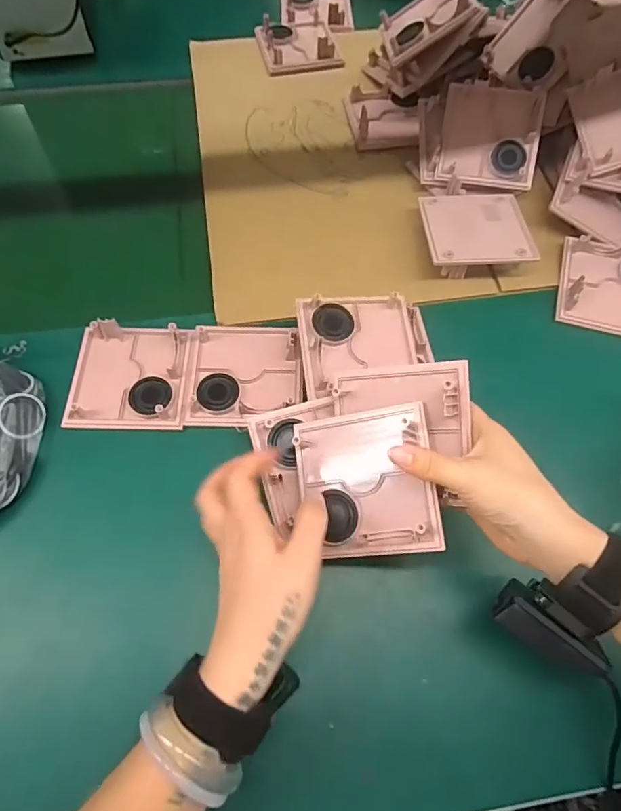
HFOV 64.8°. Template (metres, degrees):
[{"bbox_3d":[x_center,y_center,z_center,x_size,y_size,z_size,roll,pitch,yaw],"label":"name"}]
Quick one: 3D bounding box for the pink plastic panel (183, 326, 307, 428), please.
[{"bbox_3d":[-0.061,-0.030,0.460,0.106,0.021,0.098,-1,64,-1],"label":"pink plastic panel"}]

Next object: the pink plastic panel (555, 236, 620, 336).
[{"bbox_3d":[0.319,-0.124,0.508,0.108,0.019,0.101,16,65,7],"label":"pink plastic panel"}]

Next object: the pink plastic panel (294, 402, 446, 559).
[{"bbox_3d":[0.039,0.057,0.369,0.104,0.015,0.108,-10,70,18],"label":"pink plastic panel"}]

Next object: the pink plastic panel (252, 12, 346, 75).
[{"bbox_3d":[-0.020,-0.516,0.690,0.104,0.027,0.111,-12,65,-7],"label":"pink plastic panel"}]

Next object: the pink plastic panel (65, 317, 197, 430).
[{"bbox_3d":[-0.169,-0.029,0.457,0.109,0.017,0.104,1,64,0],"label":"pink plastic panel"}]

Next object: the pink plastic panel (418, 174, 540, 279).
[{"bbox_3d":[0.176,-0.195,0.533,0.105,0.036,0.122,0,64,-1],"label":"pink plastic panel"}]

